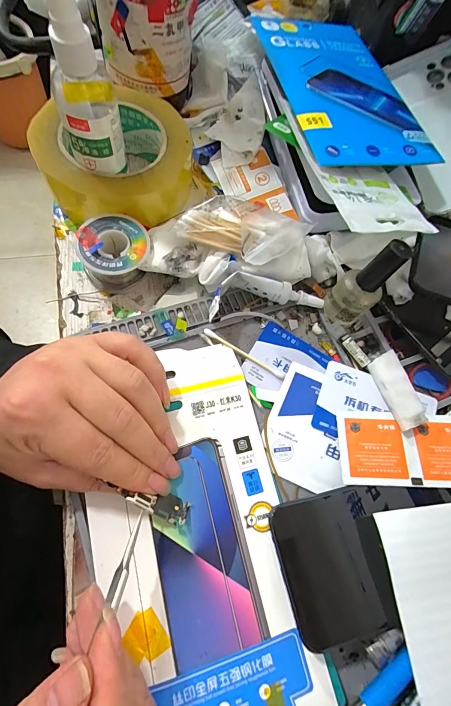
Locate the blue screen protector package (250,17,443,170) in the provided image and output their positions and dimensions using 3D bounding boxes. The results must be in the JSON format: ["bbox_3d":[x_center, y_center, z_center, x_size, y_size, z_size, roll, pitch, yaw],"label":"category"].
[{"bbox_3d":[0.104,-0.243,0.294,0.117,0.006,0.206,-8,67,-13],"label":"blue screen protector package"}]

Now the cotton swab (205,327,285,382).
[{"bbox_3d":[0.015,0.000,0.252,0.071,0.007,0.005,32,70,3],"label":"cotton swab"}]

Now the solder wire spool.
[{"bbox_3d":[-0.087,-0.079,0.258,0.055,0.031,0.051,3,71,-8],"label":"solder wire spool"}]

